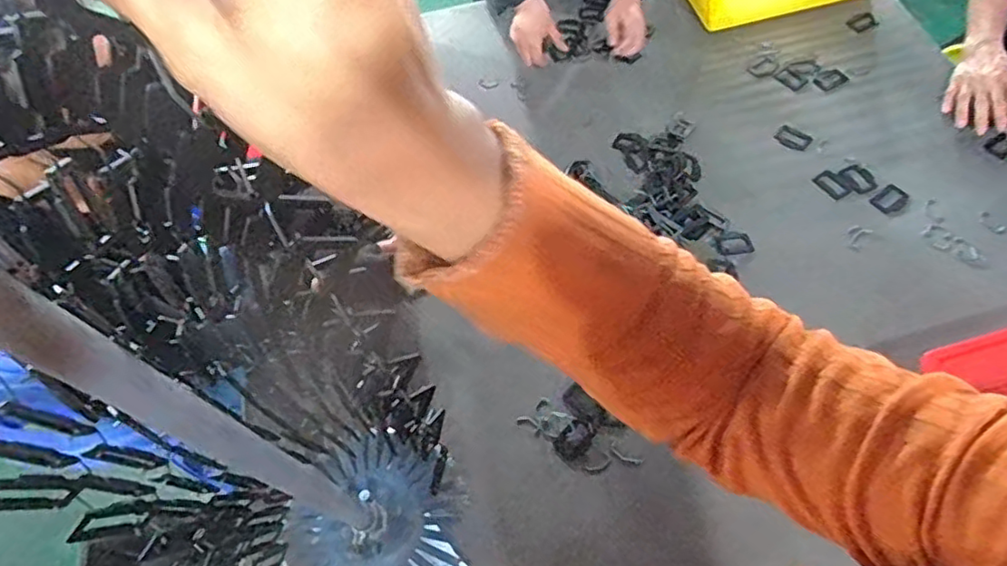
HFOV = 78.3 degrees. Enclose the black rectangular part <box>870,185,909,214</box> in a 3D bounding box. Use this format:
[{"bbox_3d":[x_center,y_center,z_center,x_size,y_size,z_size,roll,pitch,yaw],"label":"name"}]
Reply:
[{"bbox_3d":[0.570,-0.122,0.912,0.052,0.004,0.038,-33,62,-14],"label":"black rectangular part"}]

